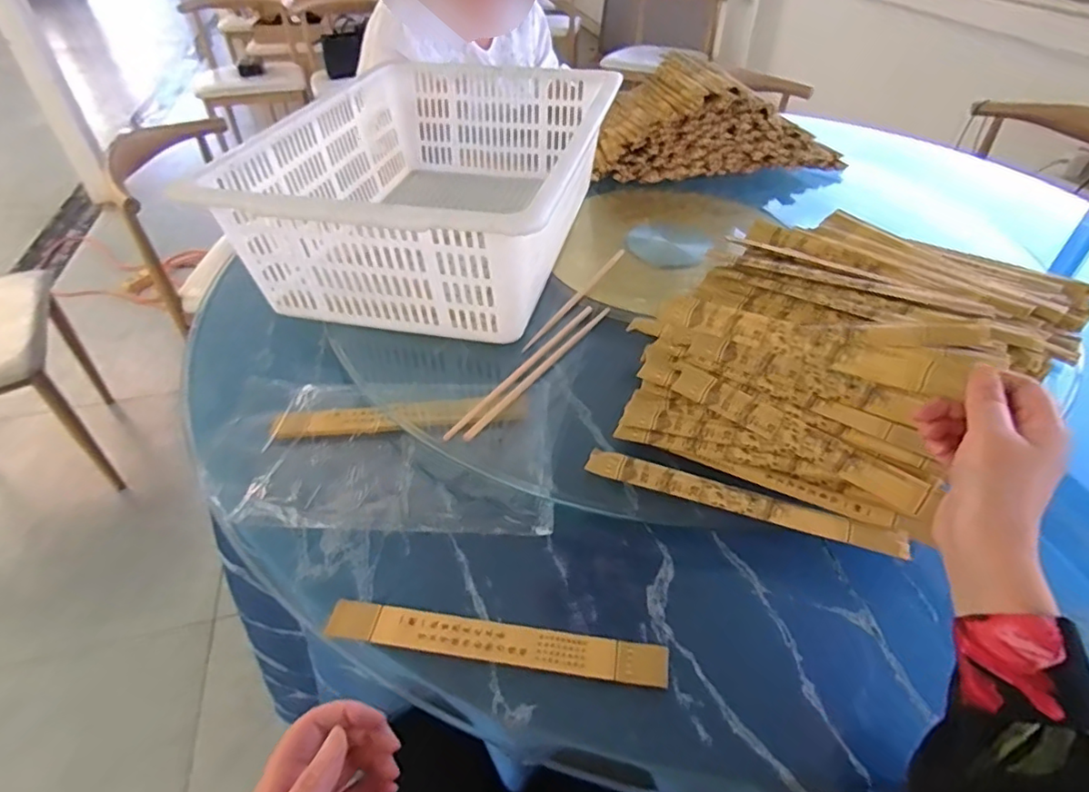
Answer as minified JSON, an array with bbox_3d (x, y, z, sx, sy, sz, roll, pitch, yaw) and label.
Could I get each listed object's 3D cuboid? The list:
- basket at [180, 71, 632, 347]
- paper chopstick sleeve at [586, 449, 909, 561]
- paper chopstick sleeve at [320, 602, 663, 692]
[{"bbox_3d":[-0.120,-0.252,0.758,0.364,0.198,0.486,11,44,11],"label":"basket"},{"bbox_3d":[0.160,0.086,0.489,0.254,0.007,0.026,14,55,17],"label":"paper chopstick sleeve"},{"bbox_3d":[-0.038,0.187,0.449,0.257,0.006,0.031,6,43,7],"label":"paper chopstick sleeve"}]

